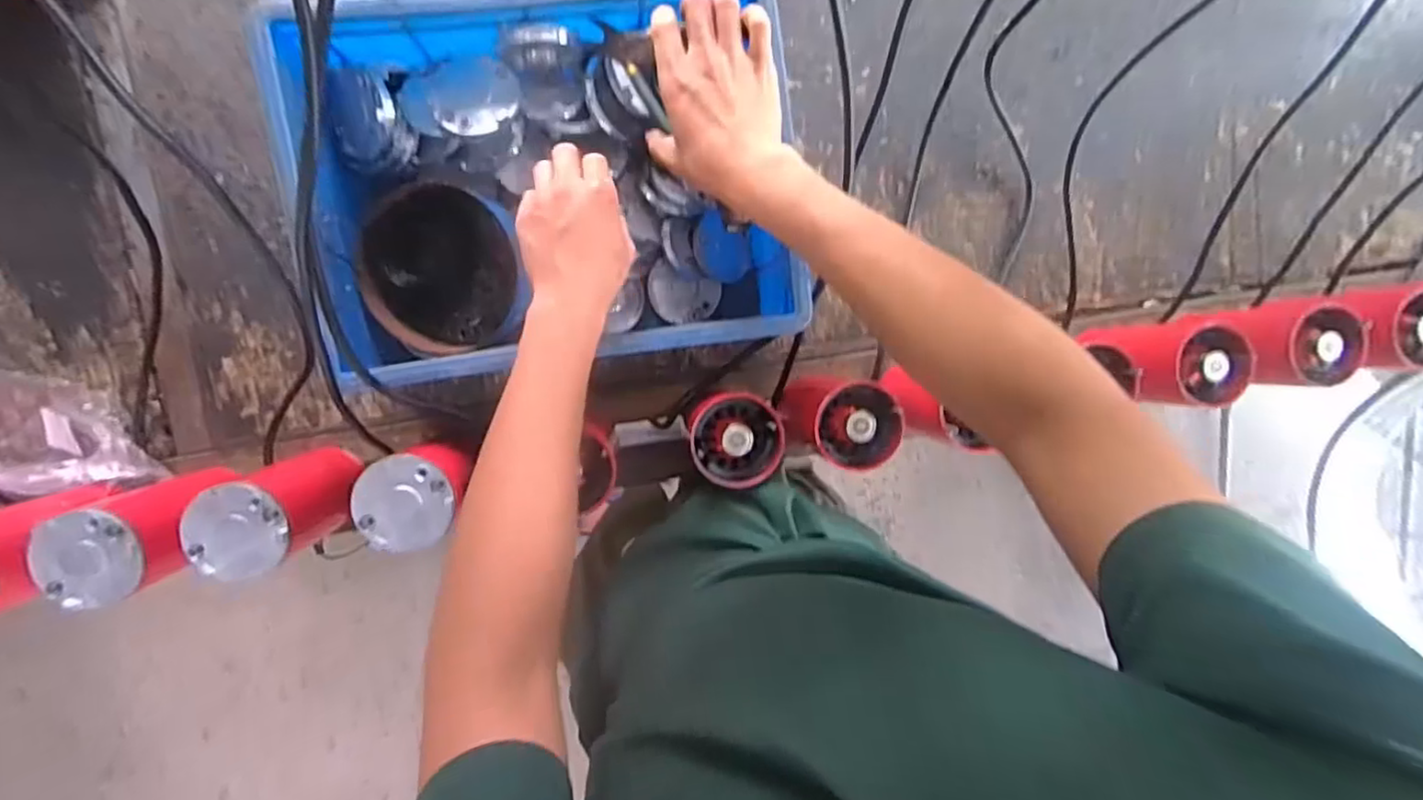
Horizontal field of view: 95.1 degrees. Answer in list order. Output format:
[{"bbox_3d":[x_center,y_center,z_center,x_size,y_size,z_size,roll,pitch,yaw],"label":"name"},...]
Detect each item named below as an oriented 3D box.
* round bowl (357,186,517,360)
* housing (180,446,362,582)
[{"bbox_3d":[-0.249,-0.119,0.604,0.123,0.060,0.144,-18,98,-5],"label":"round bowl"},{"bbox_3d":[-0.367,0.093,0.563,0.076,0.152,0.076,-18,98,-5],"label":"housing"}]

